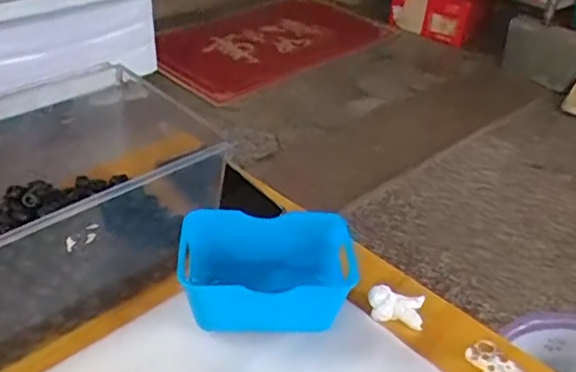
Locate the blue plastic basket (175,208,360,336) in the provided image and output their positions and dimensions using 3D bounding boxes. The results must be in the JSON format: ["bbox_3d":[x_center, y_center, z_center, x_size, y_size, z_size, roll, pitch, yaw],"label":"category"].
[{"bbox_3d":[-0.020,0.079,0.526,0.151,0.065,0.098,2,37,-4],"label":"blue plastic basket"}]

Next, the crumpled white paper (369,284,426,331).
[{"bbox_3d":[0.104,0.113,0.557,0.052,0.020,0.026,11,37,9],"label":"crumpled white paper"}]

